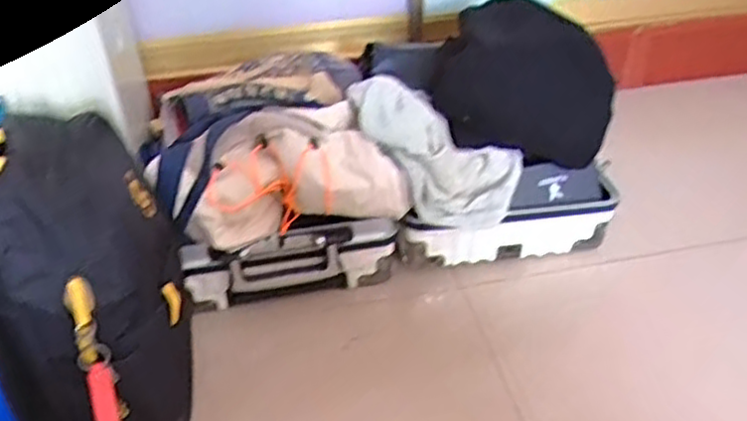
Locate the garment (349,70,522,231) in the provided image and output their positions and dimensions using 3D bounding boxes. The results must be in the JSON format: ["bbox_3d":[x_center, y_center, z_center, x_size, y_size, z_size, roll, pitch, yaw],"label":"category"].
[{"bbox_3d":[0.096,-0.075,1.015,0.231,0.189,0.124,-3,35,-1],"label":"garment"}]

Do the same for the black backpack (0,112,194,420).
[{"bbox_3d":[-0.325,0.087,0.812,0.175,0.350,0.226,-3,35,-1],"label":"black backpack"}]

